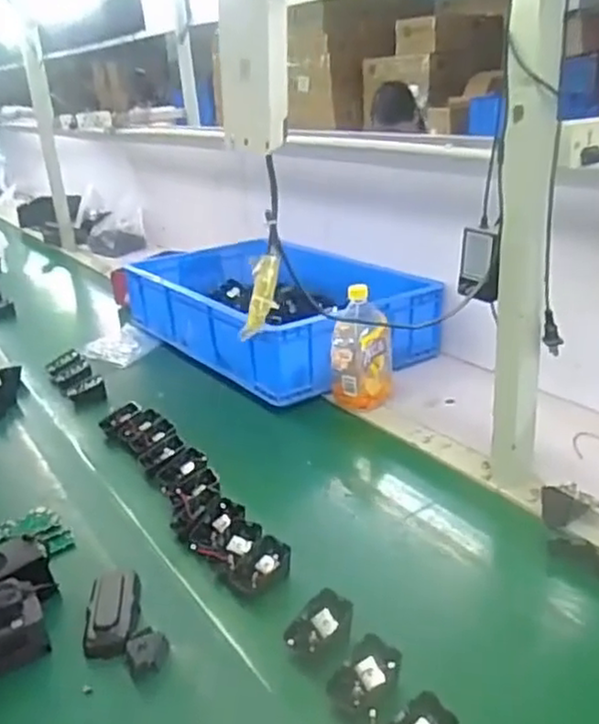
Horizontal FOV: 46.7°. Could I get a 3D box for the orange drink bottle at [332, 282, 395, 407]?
[{"bbox_3d":[0.102,-0.022,1.142,0.097,0.181,0.095,-2,21,8],"label":"orange drink bottle"}]

